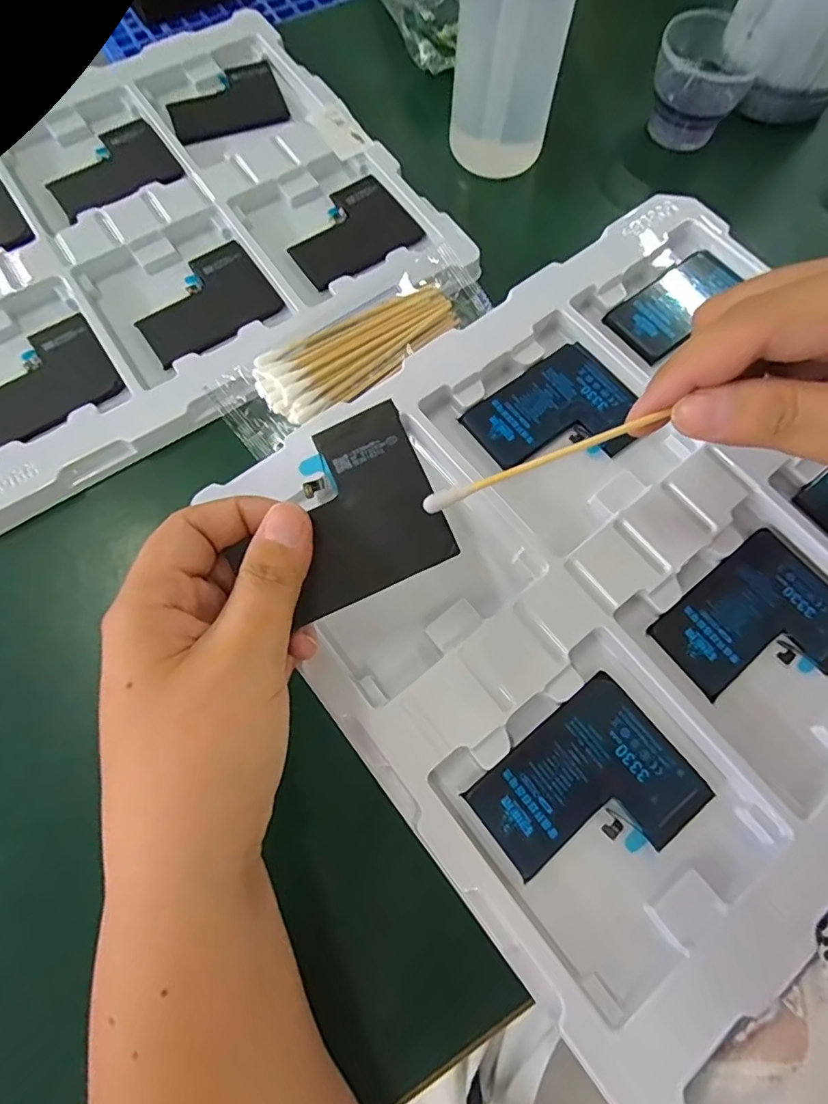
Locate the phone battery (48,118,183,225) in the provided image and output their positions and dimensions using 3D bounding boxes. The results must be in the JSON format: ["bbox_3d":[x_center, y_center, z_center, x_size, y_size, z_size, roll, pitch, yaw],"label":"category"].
[{"bbox_3d":[-0.193,-0.244,0.334,0.077,0.007,0.070,-36,76,-12],"label":"phone battery"}]

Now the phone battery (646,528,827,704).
[{"bbox_3d":[0.148,0.032,0.224,0.077,0.004,0.059,-36,73,-11],"label":"phone battery"}]

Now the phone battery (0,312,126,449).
[{"bbox_3d":[-0.202,-0.091,0.282,0.077,0.006,0.064,-36,73,-11],"label":"phone battery"}]

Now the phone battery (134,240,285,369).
[{"bbox_3d":[-0.122,-0.144,0.304,0.077,0.004,0.063,-37,73,-11],"label":"phone battery"}]

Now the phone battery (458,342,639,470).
[{"bbox_3d":[0.070,-0.066,0.256,0.076,0.004,0.061,-34,73,-10],"label":"phone battery"}]

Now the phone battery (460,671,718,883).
[{"bbox_3d":[0.068,0.093,0.203,0.076,0.005,0.060,-36,73,-11],"label":"phone battery"}]

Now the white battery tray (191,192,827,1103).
[{"bbox_3d":[0.104,-0.003,0.231,0.296,0.020,0.271,-37,73,-11],"label":"white battery tray"}]

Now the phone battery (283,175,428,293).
[{"bbox_3d":[-0.040,-0.198,0.325,0.076,0.004,0.064,-34,73,-10],"label":"phone battery"}]

